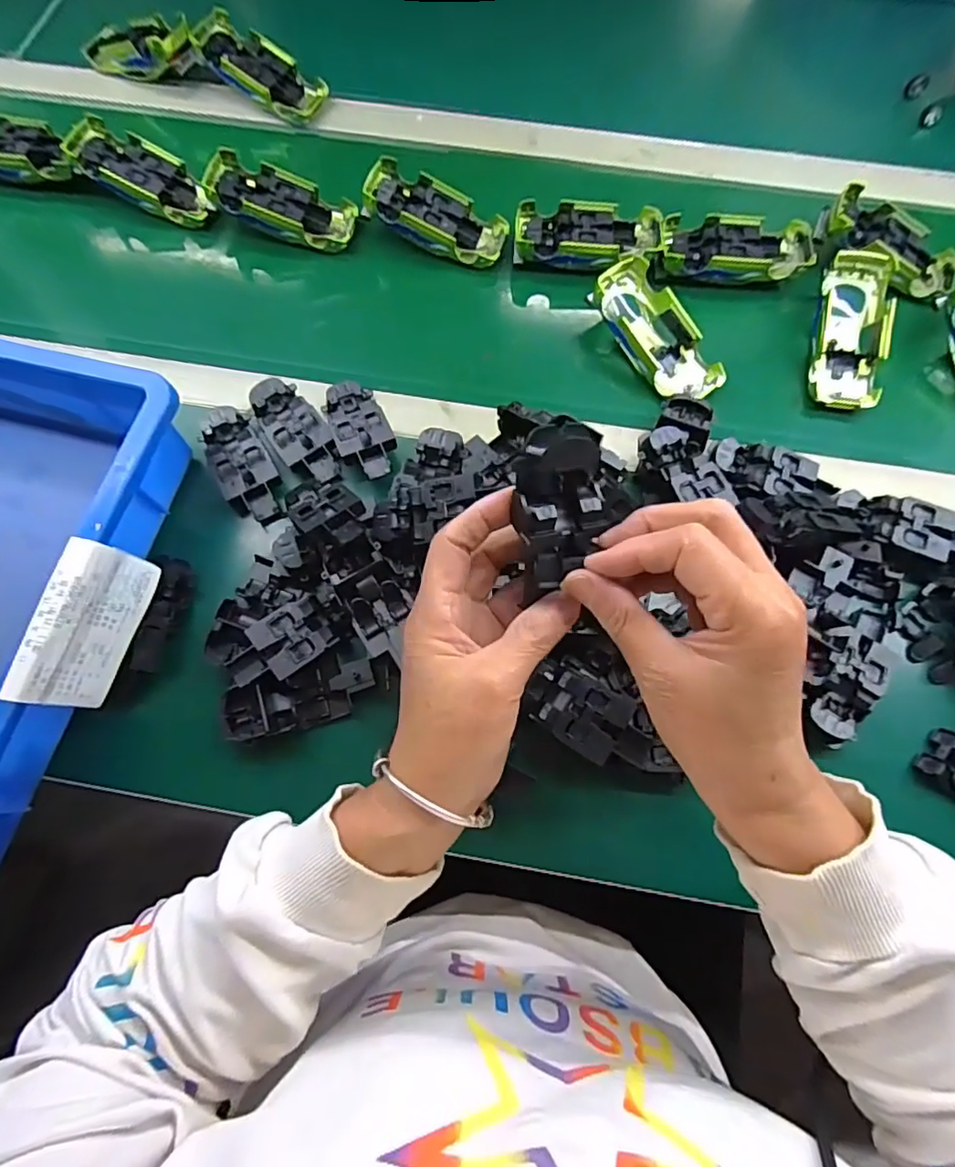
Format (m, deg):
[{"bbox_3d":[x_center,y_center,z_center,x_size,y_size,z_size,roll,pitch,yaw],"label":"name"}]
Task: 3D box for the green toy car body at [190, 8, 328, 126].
[{"bbox_3d":[-0.223,-0.526,0.568,0.137,0.028,0.059,33,73,-7],"label":"green toy car body"}]

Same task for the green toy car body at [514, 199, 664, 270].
[{"bbox_3d":[0.101,-0.315,0.510,0.131,0.034,0.058,6,71,1],"label":"green toy car body"}]

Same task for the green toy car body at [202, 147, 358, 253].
[{"bbox_3d":[-0.185,-0.356,0.518,0.139,0.027,0.060,18,71,-10],"label":"green toy car body"}]

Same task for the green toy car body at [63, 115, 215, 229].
[{"bbox_3d":[-0.319,-0.388,0.526,0.132,0.026,0.056,28,72,-7],"label":"green toy car body"}]

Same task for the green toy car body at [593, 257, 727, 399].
[{"bbox_3d":[0.151,-0.212,0.474,0.056,0.031,0.131,-36,89,-12],"label":"green toy car body"}]

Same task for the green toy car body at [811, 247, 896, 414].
[{"bbox_3d":[0.318,-0.213,0.474,0.054,0.033,0.131,10,86,2],"label":"green toy car body"}]

